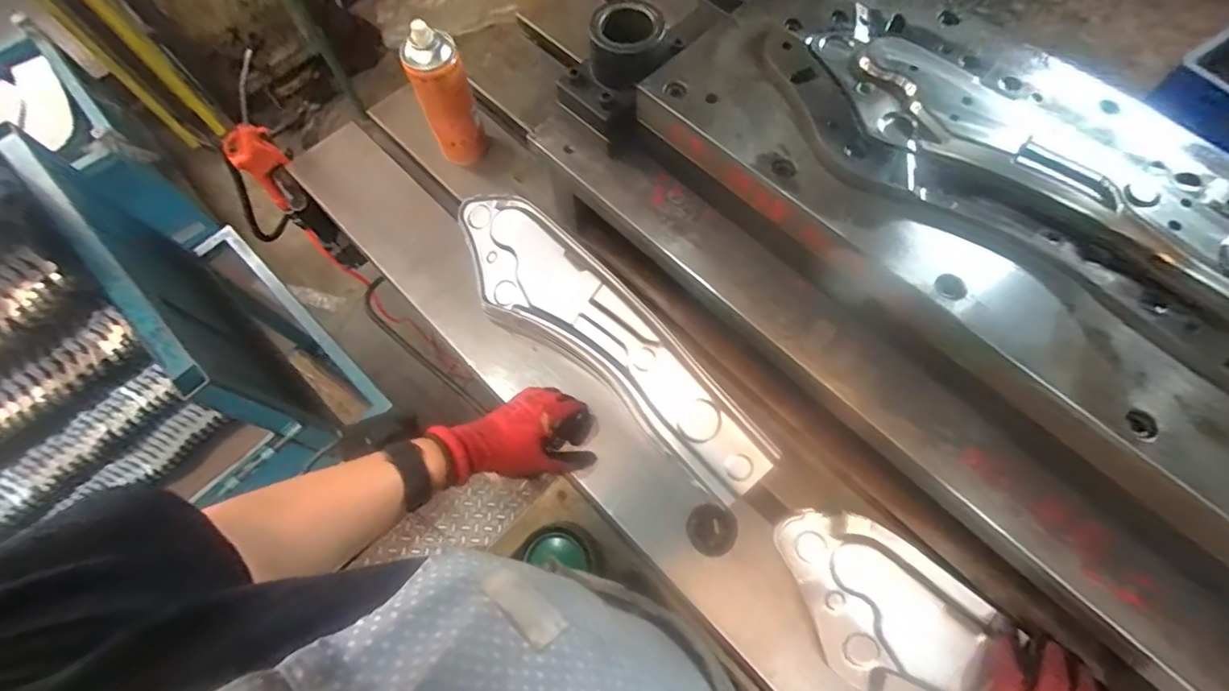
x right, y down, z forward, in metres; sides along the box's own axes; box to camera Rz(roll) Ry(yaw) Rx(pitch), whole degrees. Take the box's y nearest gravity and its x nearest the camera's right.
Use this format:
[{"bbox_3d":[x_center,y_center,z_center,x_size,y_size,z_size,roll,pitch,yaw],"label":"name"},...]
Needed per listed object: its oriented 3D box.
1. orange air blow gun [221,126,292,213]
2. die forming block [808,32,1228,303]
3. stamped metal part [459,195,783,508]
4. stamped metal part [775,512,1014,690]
[{"bbox_3d":[-0.504,-0.260,0.773,0.057,0.115,0.065,41,74,15],"label":"orange air blow gun"},{"bbox_3d":[0.370,-0.141,0.420,0.459,0.022,0.124,36,73,14],"label":"die forming block"},{"bbox_3d":[-0.012,-0.010,0.581,0.429,0.031,0.121,39,101,14],"label":"stamped metal part"},{"bbox_3d":[0.328,0.308,0.455,0.428,0.054,0.118,38,73,17],"label":"stamped metal part"}]

